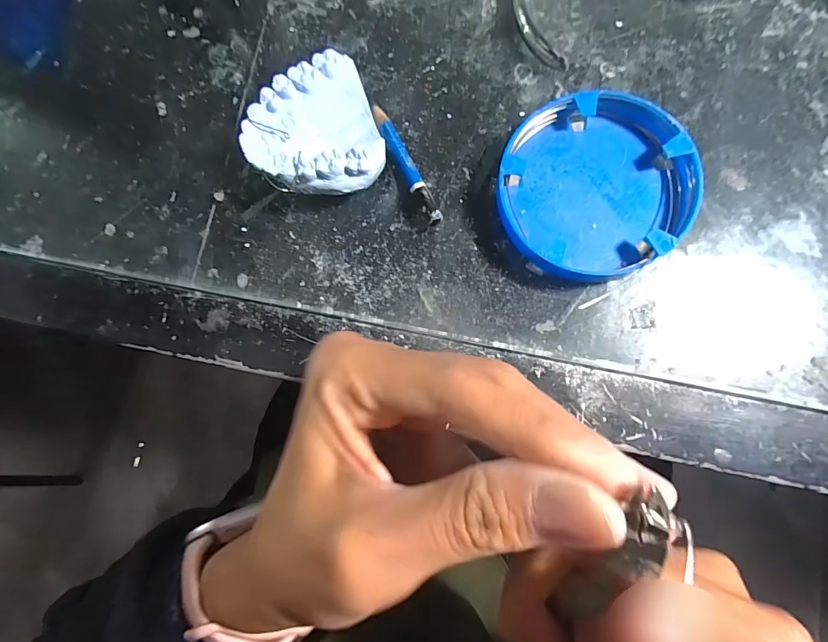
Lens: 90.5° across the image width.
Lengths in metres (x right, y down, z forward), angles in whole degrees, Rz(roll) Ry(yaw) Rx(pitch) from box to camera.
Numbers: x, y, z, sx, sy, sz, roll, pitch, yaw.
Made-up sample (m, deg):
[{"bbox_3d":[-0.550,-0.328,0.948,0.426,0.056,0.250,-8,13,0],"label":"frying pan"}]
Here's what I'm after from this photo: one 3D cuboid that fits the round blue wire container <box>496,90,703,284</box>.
[{"bbox_3d":[0.078,-0.058,0.178,0.077,0.016,0.077,-1,83,6],"label":"round blue wire container"}]

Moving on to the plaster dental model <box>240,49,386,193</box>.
[{"bbox_3d":[-0.044,-0.082,0.188,0.056,0.027,0.058,-20,81,3],"label":"plaster dental model"}]

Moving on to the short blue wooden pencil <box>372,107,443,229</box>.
[{"bbox_3d":[-0.004,-0.072,0.191,0.008,0.010,0.063,-28,81,2],"label":"short blue wooden pencil"}]

